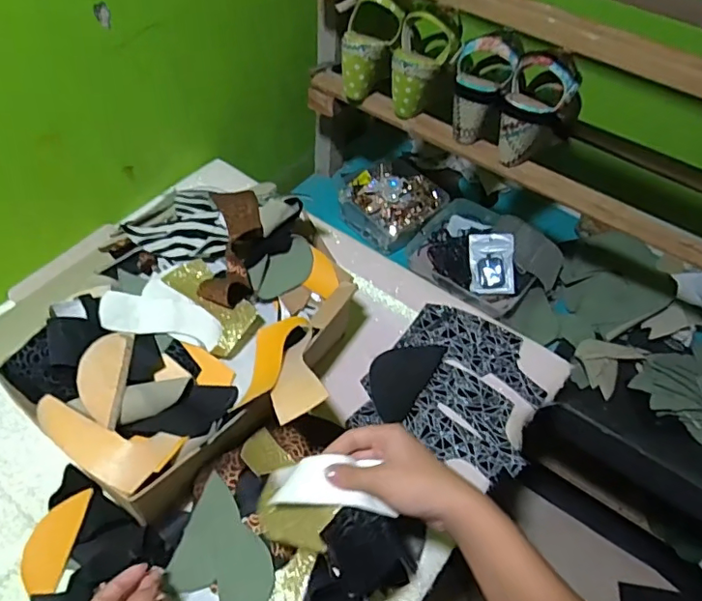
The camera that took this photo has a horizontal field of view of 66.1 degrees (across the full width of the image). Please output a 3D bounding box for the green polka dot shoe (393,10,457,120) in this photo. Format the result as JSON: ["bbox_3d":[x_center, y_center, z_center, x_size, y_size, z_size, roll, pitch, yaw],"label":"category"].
[{"bbox_3d":[0.099,-0.328,0.760,0.077,0.135,0.070,14,51,5],"label":"green polka dot shoe"}]

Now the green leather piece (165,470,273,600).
[{"bbox_3d":[-0.123,0.243,0.503,0.084,0.007,0.124,-37,73,-18],"label":"green leather piece"}]

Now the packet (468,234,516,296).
[{"bbox_3d":[0.227,-0.059,0.869,0.068,0.010,0.100,-2,83,11],"label":"packet"}]

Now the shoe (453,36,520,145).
[{"bbox_3d":[0.174,-0.281,0.733,0.076,0.141,0.072,13,51,4],"label":"shoe"}]

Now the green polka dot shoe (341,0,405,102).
[{"bbox_3d":[0.027,-0.352,0.756,0.075,0.139,0.058,12,51,4],"label":"green polka dot shoe"}]

